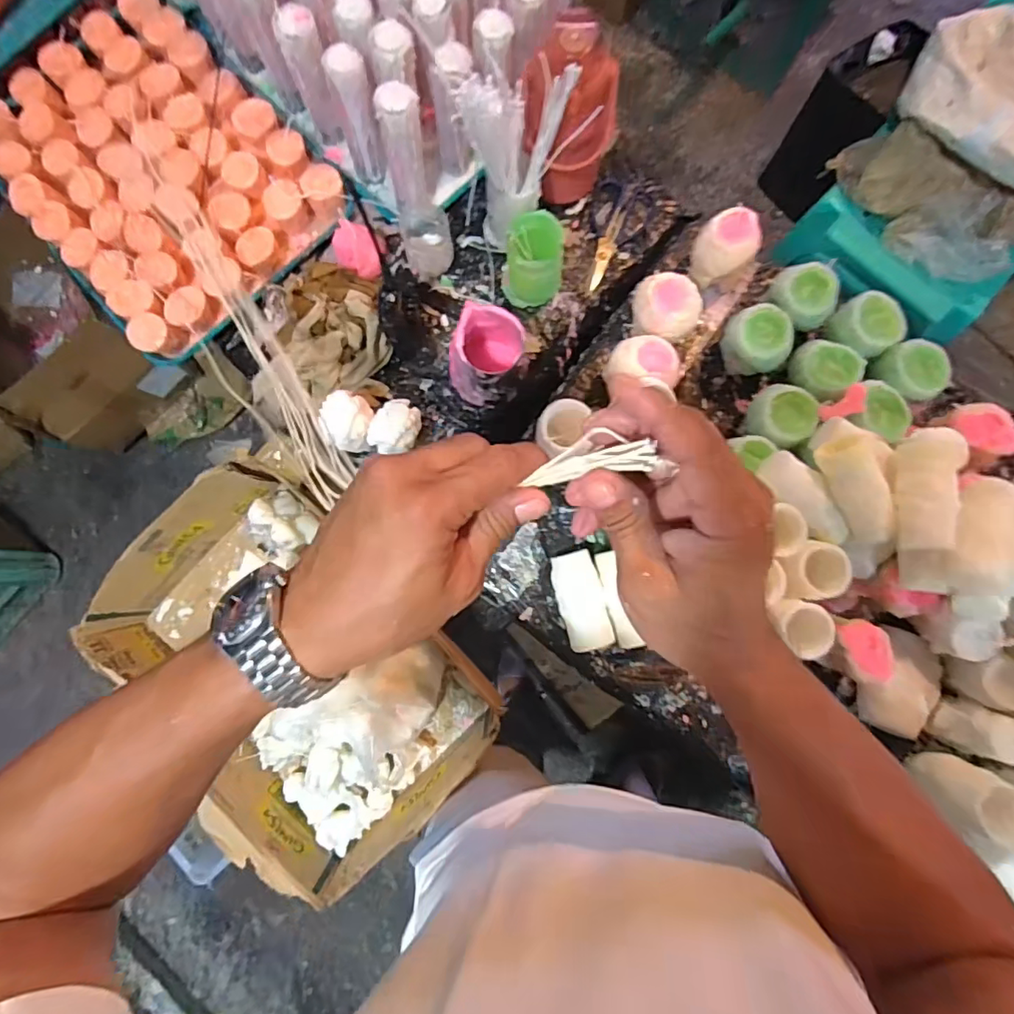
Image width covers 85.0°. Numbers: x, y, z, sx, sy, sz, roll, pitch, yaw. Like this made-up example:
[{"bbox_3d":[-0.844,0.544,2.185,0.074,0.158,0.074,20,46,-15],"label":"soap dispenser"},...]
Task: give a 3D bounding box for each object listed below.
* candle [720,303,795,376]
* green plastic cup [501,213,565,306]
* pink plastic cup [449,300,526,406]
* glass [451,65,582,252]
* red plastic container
[{"bbox_3d":[0.316,-0.210,0.703,0.083,0.078,0.070,42,85,5],"label":"candle"},{"bbox_3d":[0.032,-0.305,0.704,0.075,0.095,0.086,4,83,1],"label":"green plastic cup"},{"bbox_3d":[-0.027,-0.183,0.683,0.095,0.112,0.098,2,83,1],"label":"pink plastic cup"},{"bbox_3d":[0.012,-0.408,0.653,0.080,0.231,0.123,36,84,5],"label":"glass"},{"bbox_3d":[0.076,-0.461,0.673,0.110,0.207,0.087,-41,84,-5],"label":"red plastic container"}]

